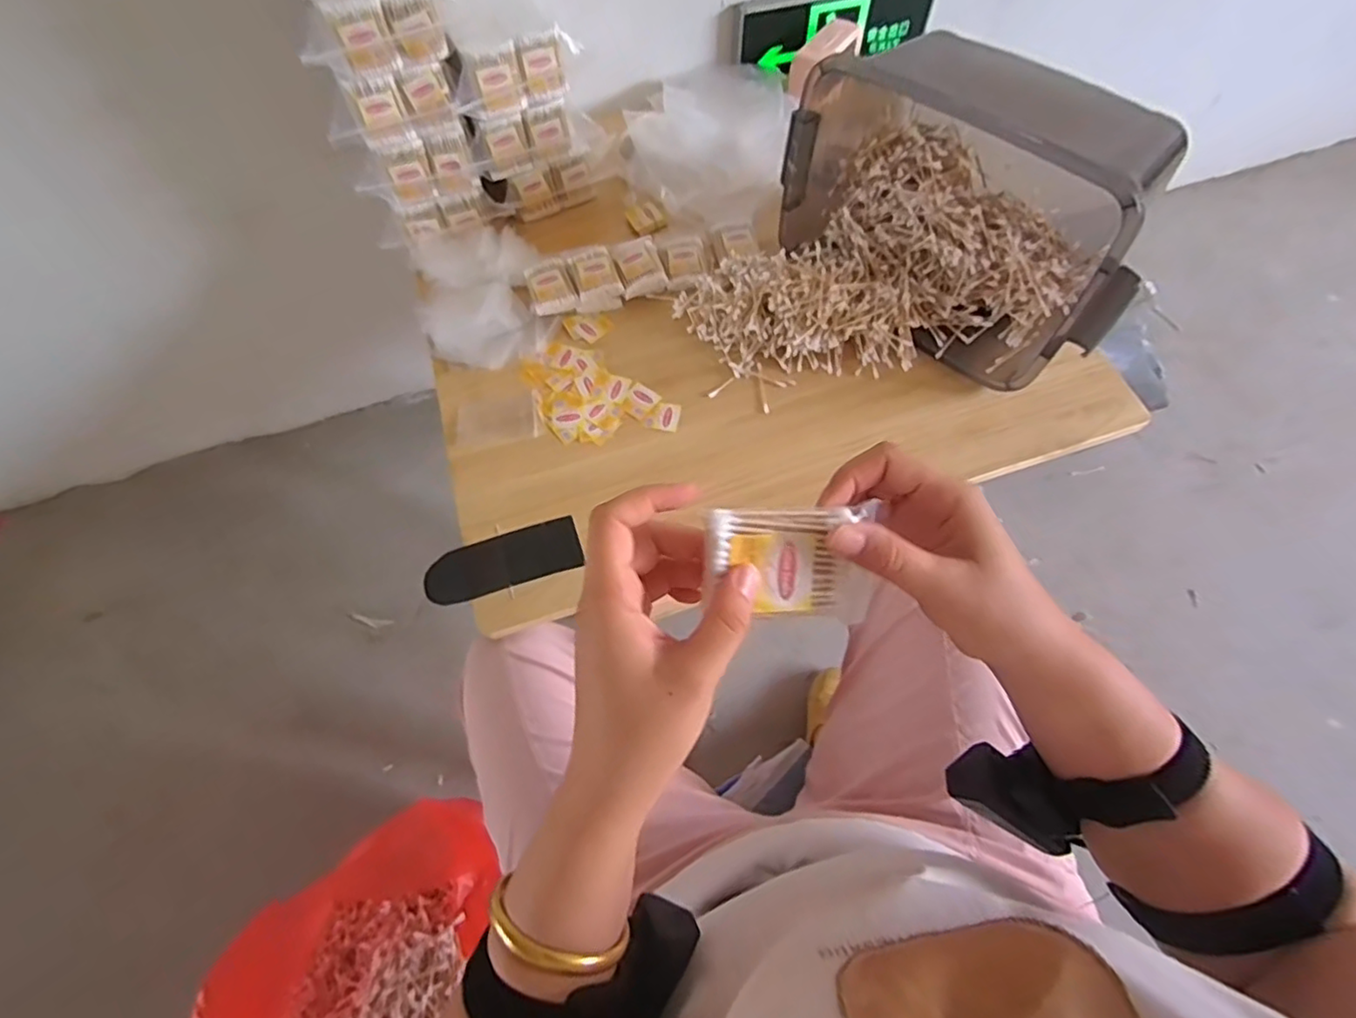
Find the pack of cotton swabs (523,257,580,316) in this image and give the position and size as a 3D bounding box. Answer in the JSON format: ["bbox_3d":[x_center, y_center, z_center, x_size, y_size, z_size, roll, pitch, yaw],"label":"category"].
[{"bbox_3d":[-0.164,-0.284,0.809,0.055,0.031,0.071,-20,63,-8],"label":"pack of cotton swabs"}]

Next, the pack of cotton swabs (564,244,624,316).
[{"bbox_3d":[-0.106,-0.298,0.814,0.060,0.034,0.079,-12,62,-4],"label":"pack of cotton swabs"}]

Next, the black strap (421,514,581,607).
[{"bbox_3d":[-0.184,0.055,0.666,0.159,0.006,0.058,-16,72,-15],"label":"black strap"}]

